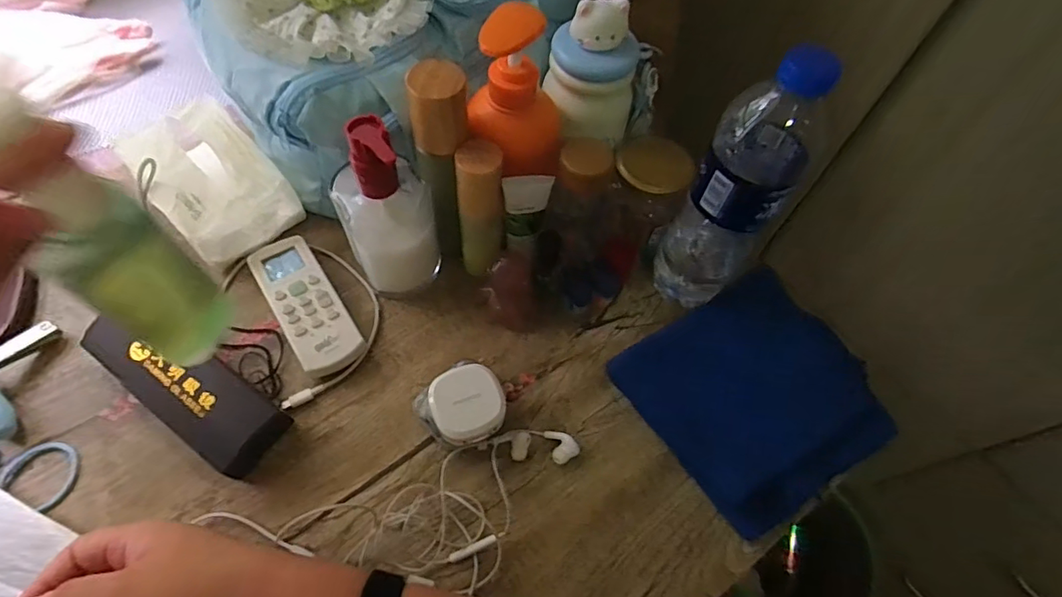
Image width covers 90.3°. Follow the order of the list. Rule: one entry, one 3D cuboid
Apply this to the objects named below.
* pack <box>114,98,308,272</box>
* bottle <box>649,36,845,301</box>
[{"bbox_3d":[-0.282,-0.101,0.462,0.140,0.056,0.096,40,65,18],"label":"pack"},{"bbox_3d":[0.148,-0.073,0.391,0.064,0.233,0.066,24,61,9],"label":"bottle"}]

